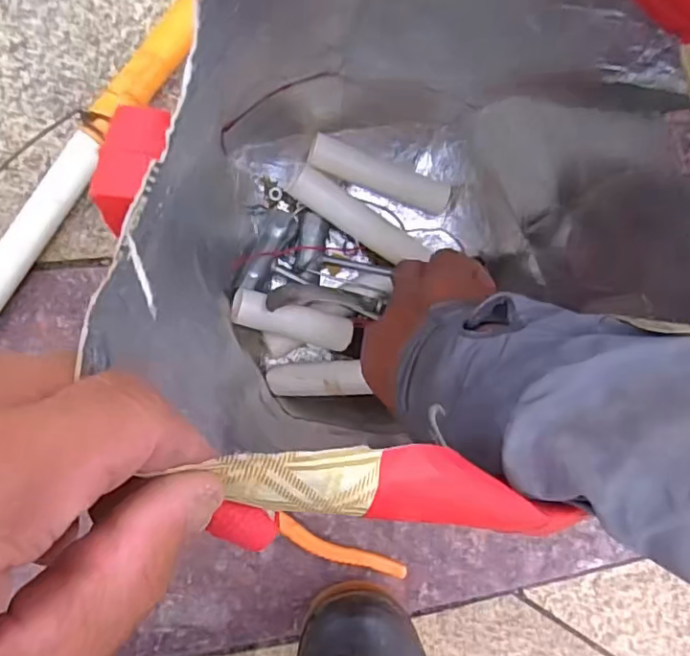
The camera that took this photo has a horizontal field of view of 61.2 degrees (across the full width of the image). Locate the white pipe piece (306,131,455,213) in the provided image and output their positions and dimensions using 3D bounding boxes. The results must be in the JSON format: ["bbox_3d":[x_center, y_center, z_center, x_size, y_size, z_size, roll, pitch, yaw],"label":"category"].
[{"bbox_3d":[0.026,-0.111,0.434,0.107,0.017,0.022,20,87,-7],"label":"white pipe piece"}]

